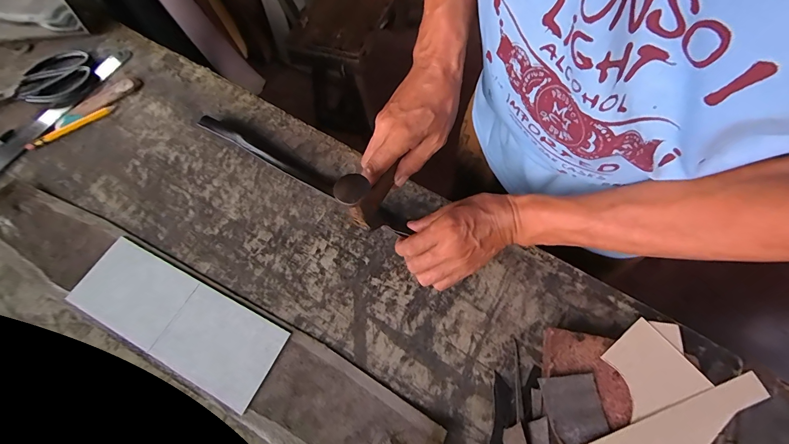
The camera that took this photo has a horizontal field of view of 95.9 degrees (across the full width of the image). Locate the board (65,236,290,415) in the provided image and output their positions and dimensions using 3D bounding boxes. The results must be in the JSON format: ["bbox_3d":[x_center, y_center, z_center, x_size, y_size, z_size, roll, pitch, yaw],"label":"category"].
[{"bbox_3d":[-0.240,0.101,0.387,0.246,0.012,0.082,24,68,13],"label":"board"}]

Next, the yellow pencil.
[{"bbox_3d":[-0.461,-0.135,0.506,0.120,0.007,0.012,-32,68,-13],"label":"yellow pencil"}]

